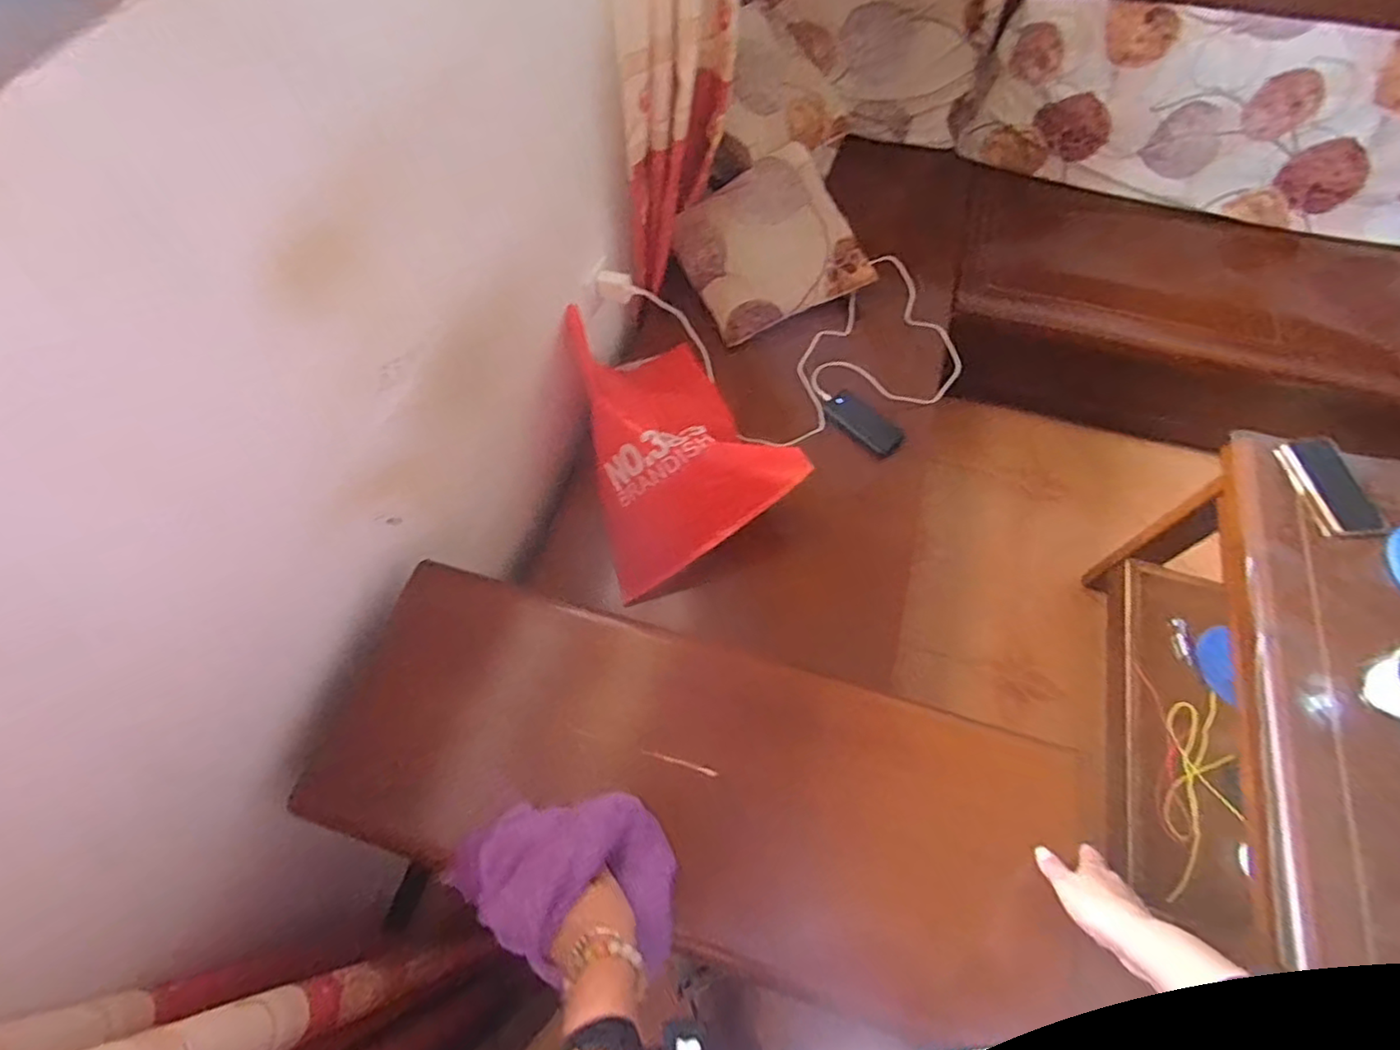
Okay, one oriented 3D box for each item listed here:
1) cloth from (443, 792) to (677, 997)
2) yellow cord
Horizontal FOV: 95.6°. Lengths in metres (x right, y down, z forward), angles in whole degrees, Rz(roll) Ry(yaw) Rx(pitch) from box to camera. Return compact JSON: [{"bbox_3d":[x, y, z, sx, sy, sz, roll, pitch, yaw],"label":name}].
[{"bbox_3d":[-0.127,0.326,0.574,0.202,0.043,0.136,-4,60,-3],"label":"cloth"},{"bbox_3d":[0.819,0.443,1.035,0.099,0.063,0.331,17,74,9],"label":"yellow cord"}]

